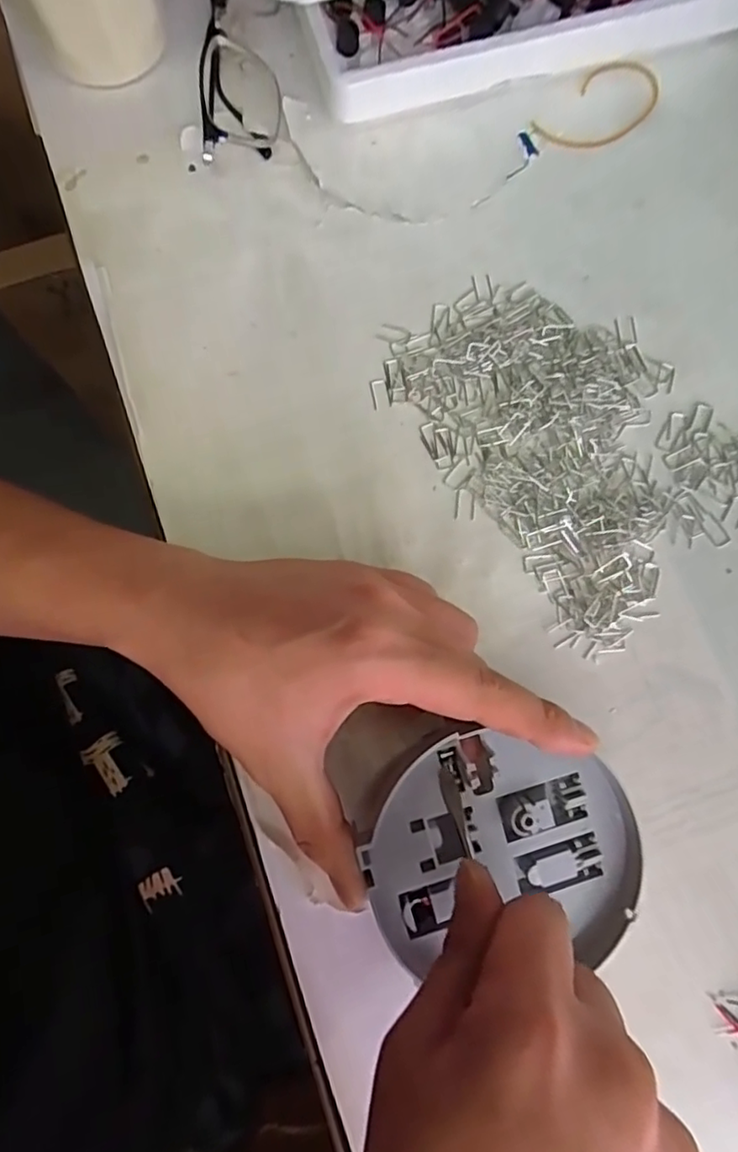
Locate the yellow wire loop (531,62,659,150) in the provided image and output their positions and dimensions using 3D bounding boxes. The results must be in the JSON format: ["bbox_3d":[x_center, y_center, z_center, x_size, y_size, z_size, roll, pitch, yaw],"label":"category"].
[{"bbox_3d":[0.127,-0.252,0.326,0.074,0.006,0.038,-40,81,-7],"label":"yellow wire loop"}]

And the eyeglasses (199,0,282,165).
[{"bbox_3d":[-0.070,-0.278,0.313,0.040,0.027,0.145,-6,78,-1],"label":"eyeglasses"}]

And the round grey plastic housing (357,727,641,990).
[{"bbox_3d":[0.052,0.103,0.228,0.102,0.028,0.083,0,78,0],"label":"round grey plastic housing"}]

